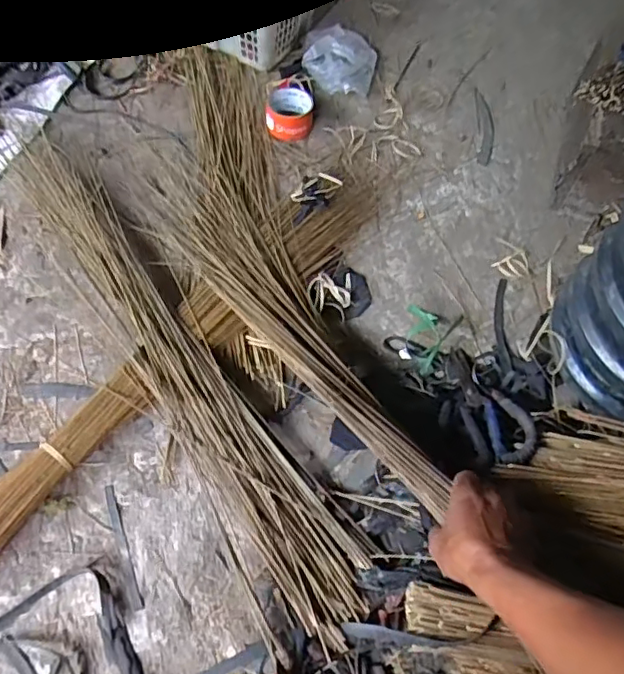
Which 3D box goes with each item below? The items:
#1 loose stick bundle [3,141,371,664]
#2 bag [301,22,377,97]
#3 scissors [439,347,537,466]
[{"bbox_3d":[-0.202,0.012,0.765,0.136,0.054,0.819,-32,67,-17],"label":"loose stick bundle"},{"bbox_3d":[0.053,-0.522,1.094,0.138,0.042,0.148,4,61,1],"label":"bag"},{"bbox_3d":[0.210,0.085,0.754,0.092,0.023,0.194,-12,43,-8],"label":"scissors"}]

